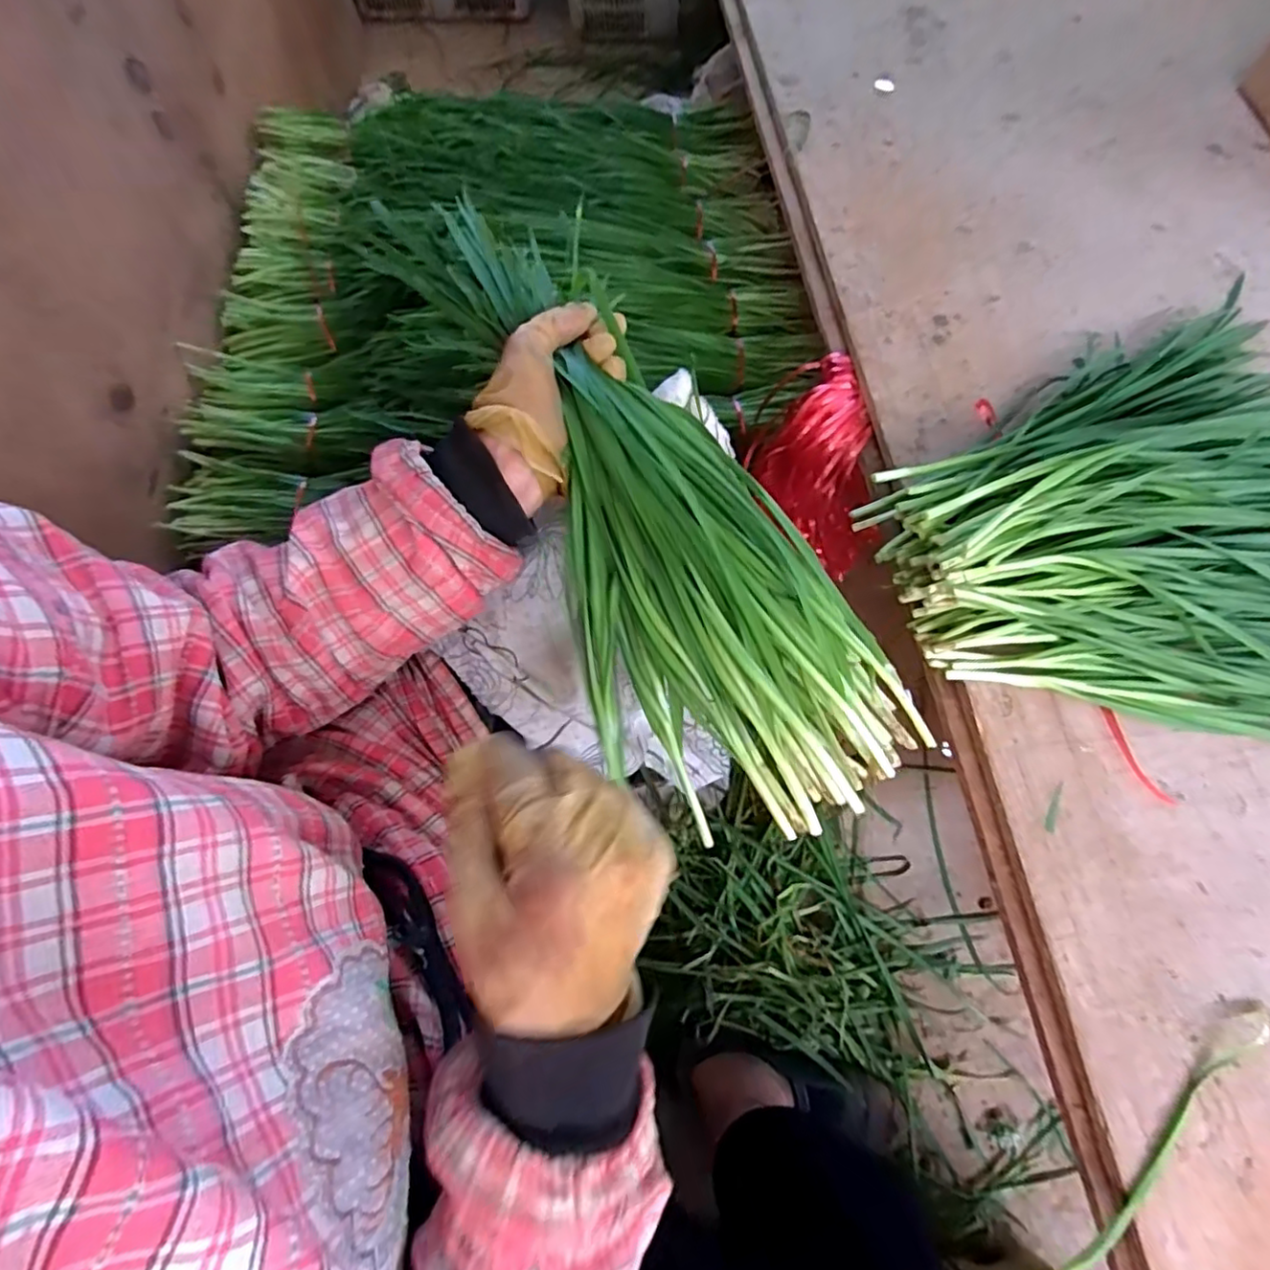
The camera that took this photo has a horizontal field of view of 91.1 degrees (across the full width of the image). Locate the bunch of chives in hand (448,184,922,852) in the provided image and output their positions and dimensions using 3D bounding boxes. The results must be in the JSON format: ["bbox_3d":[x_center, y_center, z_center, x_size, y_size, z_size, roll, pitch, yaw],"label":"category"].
[{"bbox_3d":[-0.008,-0.072,0.377,0.144,0.095,0.411,-30,86,-12],"label":"bunch of chives in hand"}]

